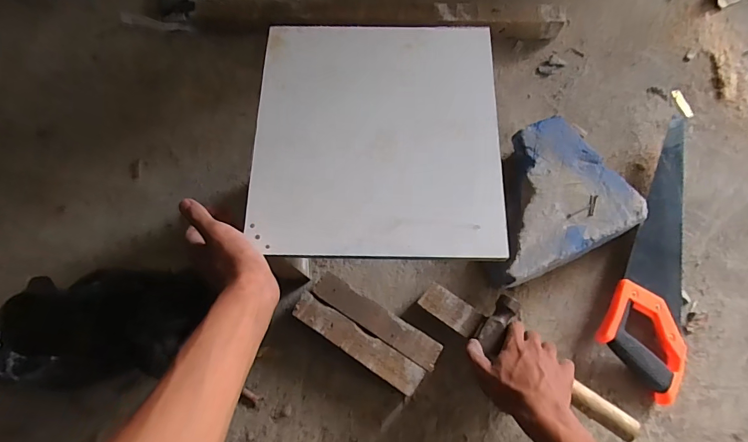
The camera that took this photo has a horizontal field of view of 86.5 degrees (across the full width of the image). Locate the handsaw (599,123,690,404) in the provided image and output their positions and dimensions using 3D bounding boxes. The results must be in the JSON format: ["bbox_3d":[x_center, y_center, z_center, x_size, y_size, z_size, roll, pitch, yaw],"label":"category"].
[{"bbox_3d":[0.448,0.035,0.598,0.120,0.043,0.436,26,73,10],"label":"handsaw"}]

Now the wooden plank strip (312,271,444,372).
[{"bbox_3d":[0.008,0.144,0.572,0.202,0.041,0.041,31,74,12],"label":"wooden plank strip"}]

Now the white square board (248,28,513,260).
[{"bbox_3d":[0.004,-0.101,0.453,0.268,0.014,0.286,1,73,1],"label":"white square board"}]

